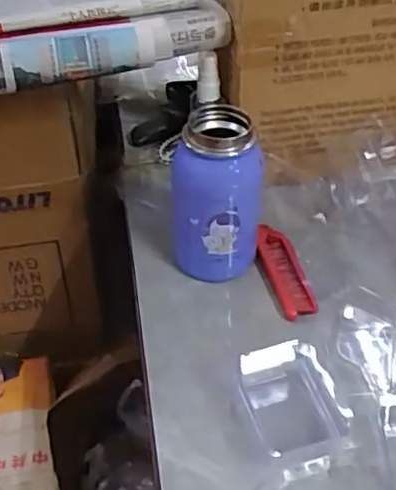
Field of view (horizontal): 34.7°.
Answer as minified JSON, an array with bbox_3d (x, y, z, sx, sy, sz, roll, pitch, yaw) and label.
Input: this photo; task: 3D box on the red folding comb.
[{"bbox_3d":[0.074,0.019,0.557,0.026,0.019,0.105,-8,44,-10],"label":"red folding comb"}]

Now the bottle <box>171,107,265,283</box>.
[{"bbox_3d":[0.015,-0.041,0.528,0.072,0.135,0.063,1,43,1],"label":"bottle"}]

